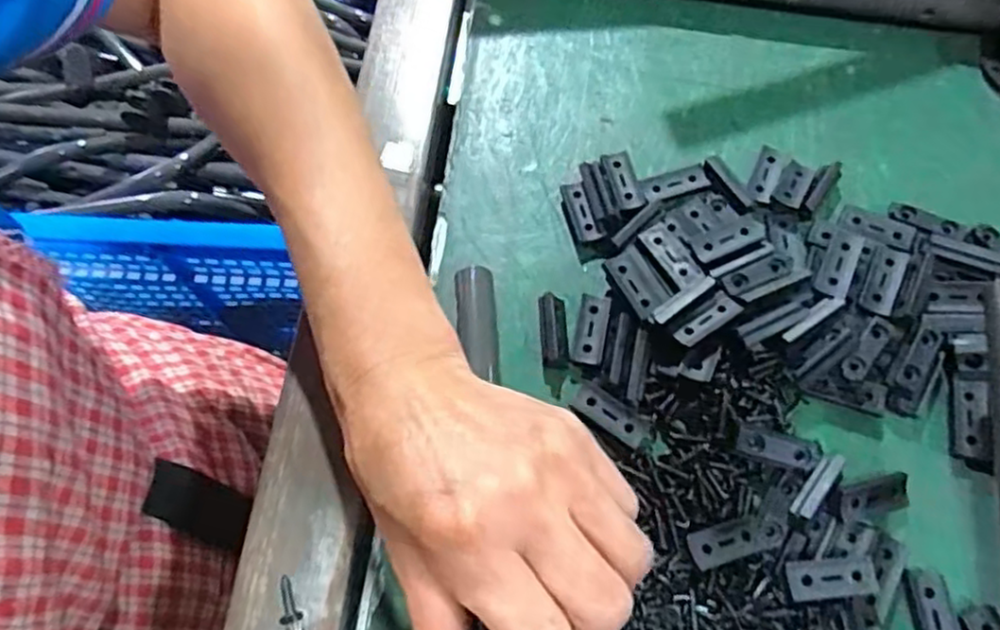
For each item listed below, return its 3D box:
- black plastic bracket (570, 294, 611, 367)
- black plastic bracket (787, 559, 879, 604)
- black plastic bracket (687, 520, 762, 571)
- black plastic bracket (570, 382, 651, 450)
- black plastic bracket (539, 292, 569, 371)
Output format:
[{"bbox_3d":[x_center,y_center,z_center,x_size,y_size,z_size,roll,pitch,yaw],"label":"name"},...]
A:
[{"bbox_3d":[0.043,0.007,0.332,0.014,0.004,0.034,10,66,7],"label":"black plastic bracket"},{"bbox_3d":[0.131,0.105,0.278,0.035,0.004,0.015,-4,72,-1],"label":"black plastic bracket"},{"bbox_3d":[0.091,0.092,0.283,0.033,0.004,0.015,-4,64,-22],"label":"black plastic bracket"},{"bbox_3d":[0.049,0.044,0.314,0.036,0.004,0.015,32,71,16],"label":"black plastic bracket"},{"bbox_3d":[0.025,0.008,0.333,0.012,0.009,0.035,-4,65,1],"label":"black plastic bracket"}]

